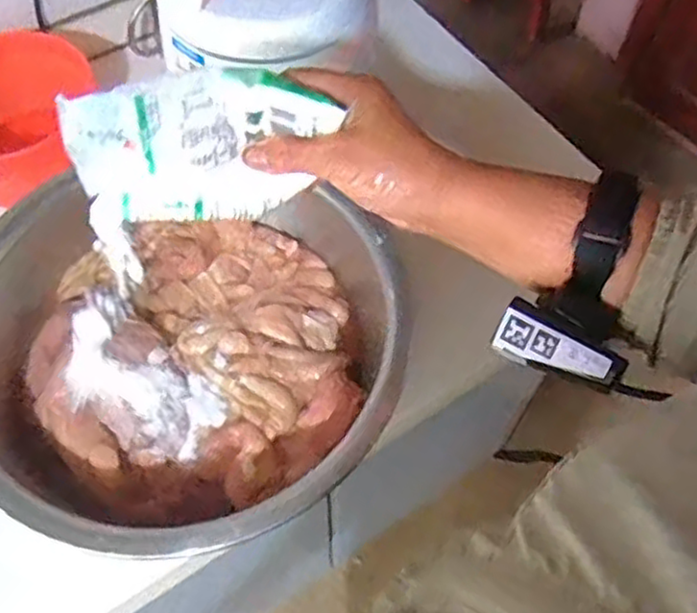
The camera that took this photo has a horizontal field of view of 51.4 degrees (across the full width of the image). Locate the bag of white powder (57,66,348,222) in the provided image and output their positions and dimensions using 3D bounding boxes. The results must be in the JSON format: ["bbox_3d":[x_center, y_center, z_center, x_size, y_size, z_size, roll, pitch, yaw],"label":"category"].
[{"bbox_3d":[-0.085,-0.093,0.423,0.138,0.092,0.033,-7,59,-9],"label":"bag of white powder"}]

